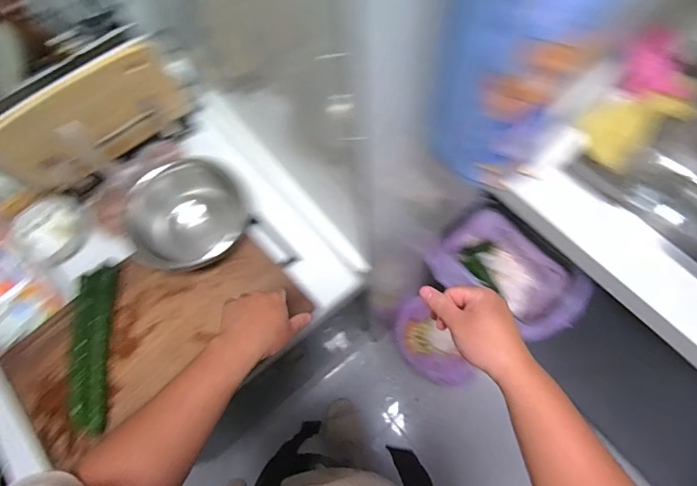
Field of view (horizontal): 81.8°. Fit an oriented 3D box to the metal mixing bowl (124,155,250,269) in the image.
[{"bbox_3d":[-0.261,-0.037,0.670,0.172,0.093,0.191,-26,71,-8],"label":"metal mixing bowl"}]

